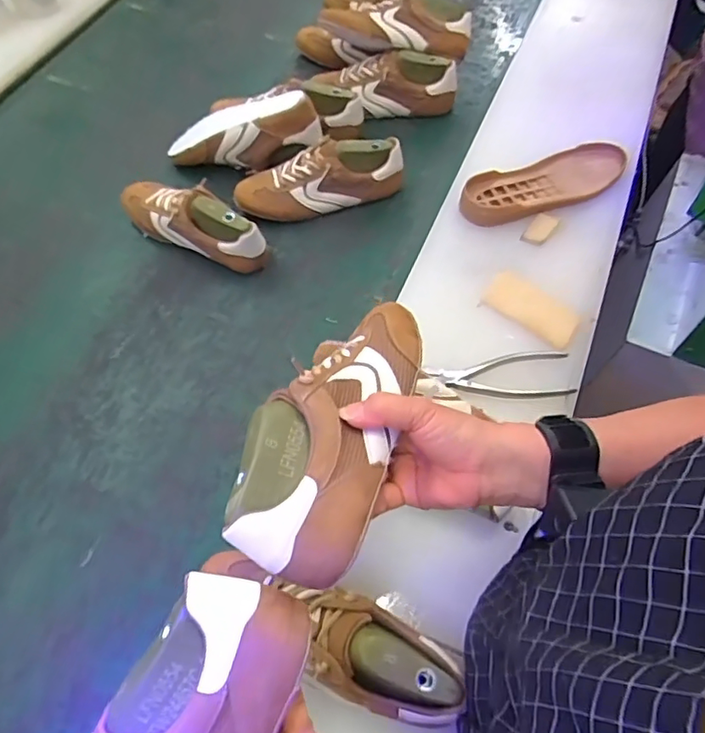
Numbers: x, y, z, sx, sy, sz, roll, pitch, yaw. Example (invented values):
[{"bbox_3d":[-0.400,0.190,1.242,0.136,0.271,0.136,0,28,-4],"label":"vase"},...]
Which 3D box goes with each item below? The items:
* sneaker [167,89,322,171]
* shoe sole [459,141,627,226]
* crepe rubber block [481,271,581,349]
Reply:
[{"bbox_3d":[-0.173,-0.370,0.900,0.249,0.076,0.106,-5,59,17],"label":"sneaker"},{"bbox_3d":[0.273,-0.263,0.799,0.250,0.026,0.090,-21,63,-14],"label":"shoe sole"},{"bbox_3d":[0.229,-0.075,0.713,0.120,0.008,0.063,37,64,17],"label":"crepe rubber block"}]

